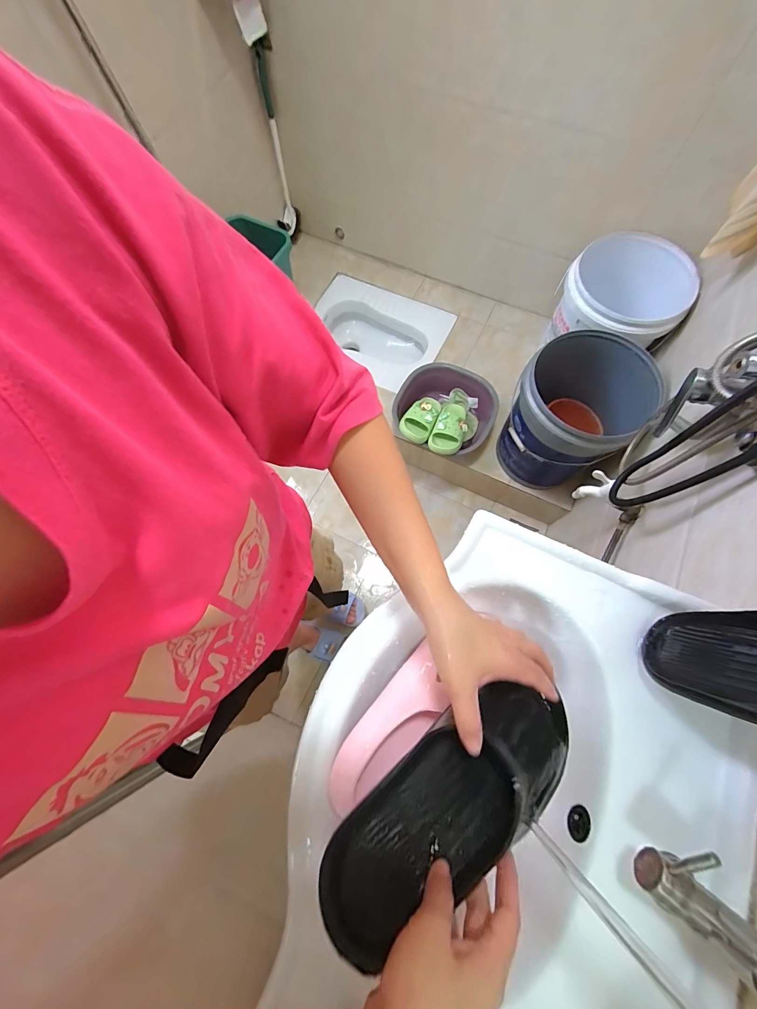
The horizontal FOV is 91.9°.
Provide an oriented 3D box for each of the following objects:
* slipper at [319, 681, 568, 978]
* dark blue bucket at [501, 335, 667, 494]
[{"bbox_3d":[0.058,0.231,0.281,0.225,0.057,0.087,-26,71,-21],"label":"slipper"},{"bbox_3d":[0.543,-0.263,1.046,0.298,0.345,0.365,41,77,14],"label":"dark blue bucket"}]

